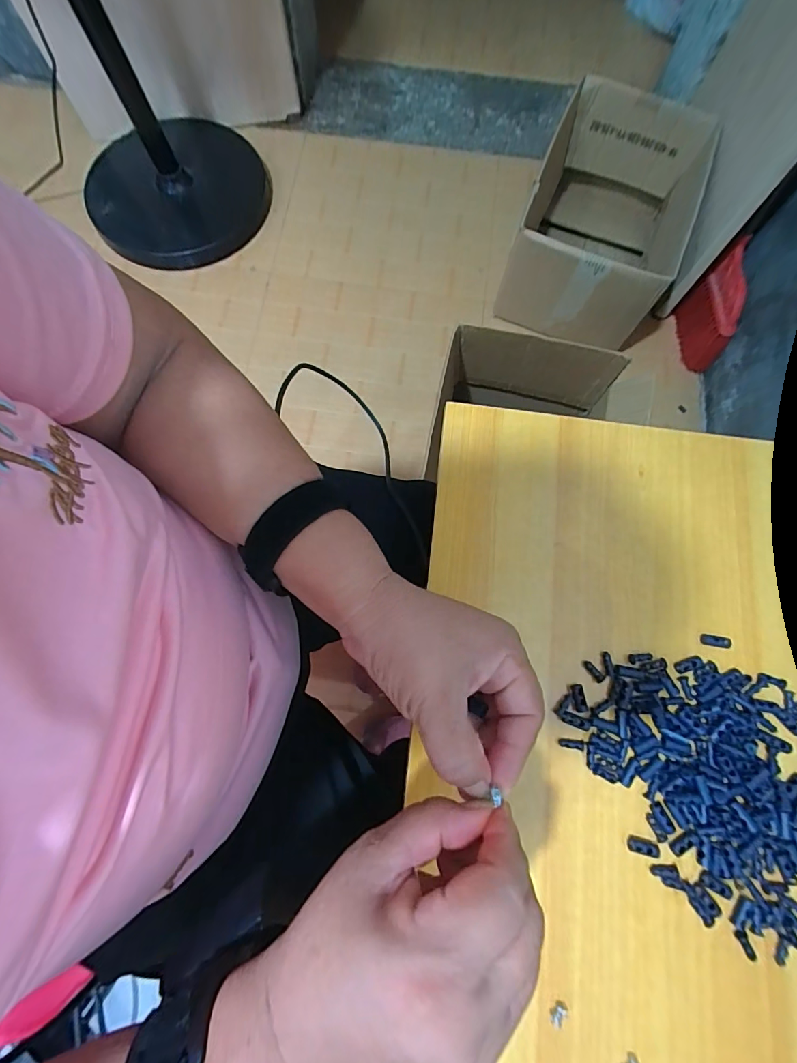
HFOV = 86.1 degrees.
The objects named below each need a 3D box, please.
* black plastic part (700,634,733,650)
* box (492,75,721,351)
[{"bbox_3d":[0.232,0.080,0.310,0.022,0.004,0.008,11,76,2],"label":"black plastic part"},{"bbox_3d":[0.420,-0.627,0.894,0.306,0.222,0.413,25,77,5],"label":"box"}]

